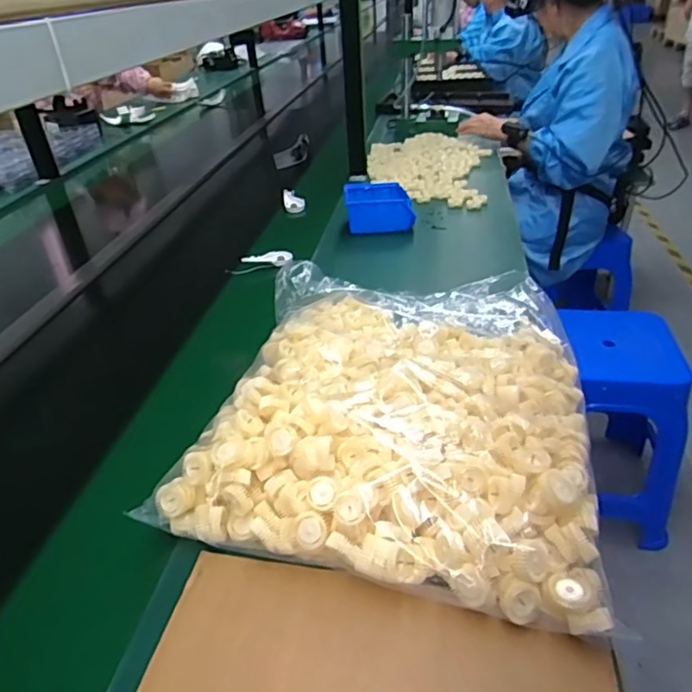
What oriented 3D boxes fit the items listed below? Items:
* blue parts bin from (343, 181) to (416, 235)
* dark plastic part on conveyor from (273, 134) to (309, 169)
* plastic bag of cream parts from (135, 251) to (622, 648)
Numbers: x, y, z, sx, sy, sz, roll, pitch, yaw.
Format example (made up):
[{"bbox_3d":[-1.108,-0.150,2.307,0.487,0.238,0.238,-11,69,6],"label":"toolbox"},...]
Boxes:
[{"bbox_3d":[0.067,-0.283,1.126,0.135,0.064,0.113,-4,35,1],"label":"blue parts bin"},{"bbox_3d":[-0.150,-0.551,1.582,0.054,0.066,0.132,22,55,33],"label":"dark plastic part on conveyor"},{"bbox_3d":[0.060,0.043,0.645,0.413,0.072,0.492,5,36,14],"label":"plastic bag of cream parts"}]

